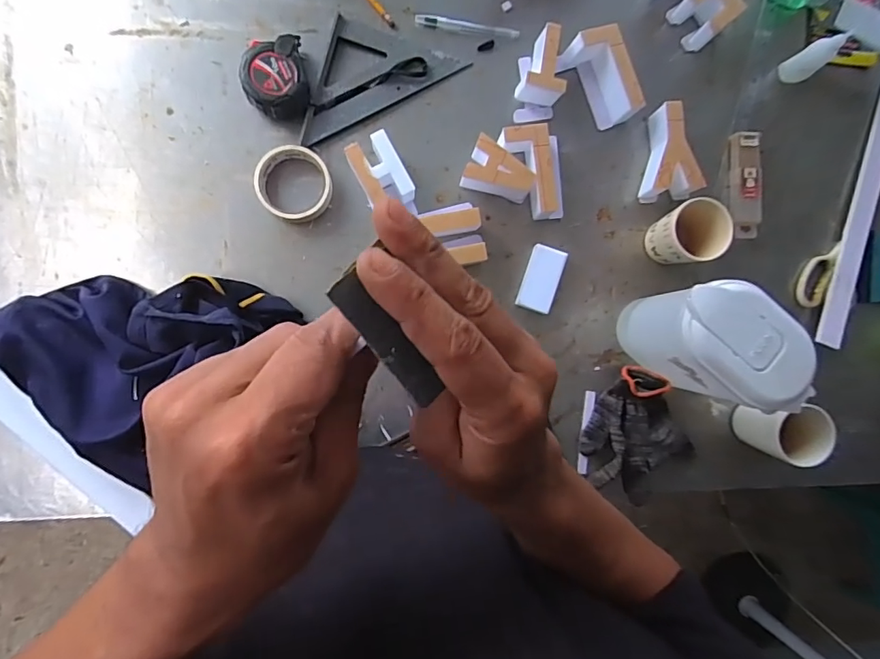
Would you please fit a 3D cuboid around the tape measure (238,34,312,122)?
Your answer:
[{"bbox_3d":[-0.202,-0.307,0.604,0.078,0.039,0.093,-13,90,-5],"label":"tape measure"}]

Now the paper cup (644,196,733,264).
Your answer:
[{"bbox_3d":[0.306,-0.117,0.619,0.068,0.100,0.071,0,88,-6],"label":"paper cup"}]

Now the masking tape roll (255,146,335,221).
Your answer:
[{"bbox_3d":[-0.182,-0.179,0.607,0.089,0.023,0.092,0,88,-6],"label":"masking tape roll"}]

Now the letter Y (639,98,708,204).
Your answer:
[{"bbox_3d":[0.297,-0.231,0.641,0.067,0.057,0.117,-5,89,-5],"label":"letter Y"}]

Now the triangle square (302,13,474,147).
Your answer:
[{"bbox_3d":[-0.091,-0.339,0.627,0.223,0.013,0.123,-26,90,-6],"label":"triangle square"}]

